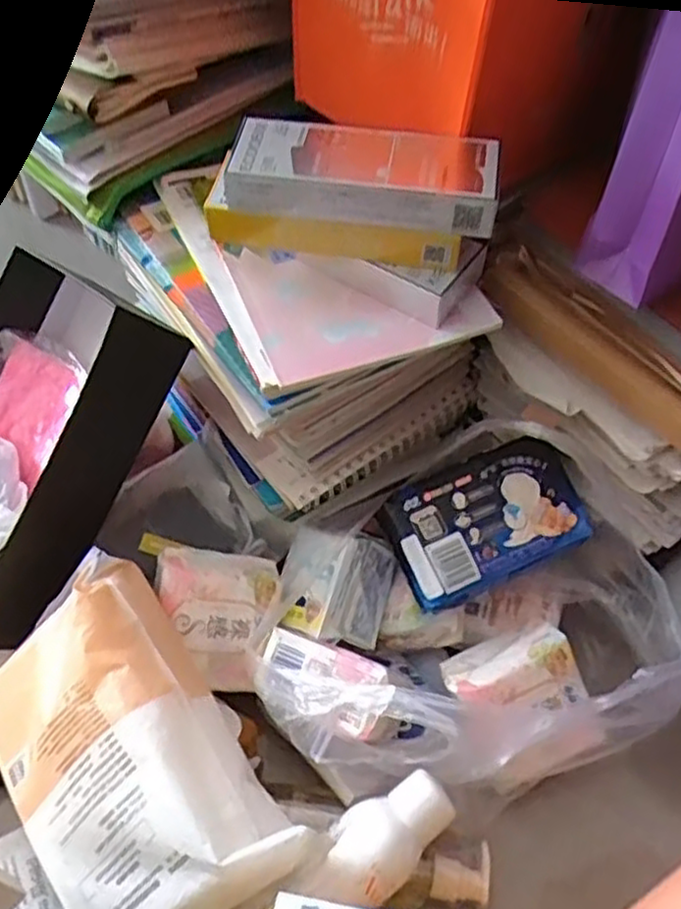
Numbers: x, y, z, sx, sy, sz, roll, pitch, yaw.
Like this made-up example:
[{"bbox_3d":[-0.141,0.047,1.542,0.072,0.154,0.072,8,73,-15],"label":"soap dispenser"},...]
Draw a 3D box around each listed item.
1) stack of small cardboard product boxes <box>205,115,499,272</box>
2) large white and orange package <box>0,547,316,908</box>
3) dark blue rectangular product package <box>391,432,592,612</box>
[{"bbox_3d":[0.008,-0.186,0.520,0.196,0.070,0.070,8,52,4],"label":"stack of small cardboard product boxes"},{"bbox_3d":[-0.152,0.212,0.516,0.246,0.183,0.092,49,21,17],"label":"large white and orange package"},{"bbox_3d":[0.119,0.055,0.605,0.156,0.045,0.101,-20,75,-10],"label":"dark blue rectangular product package"}]

